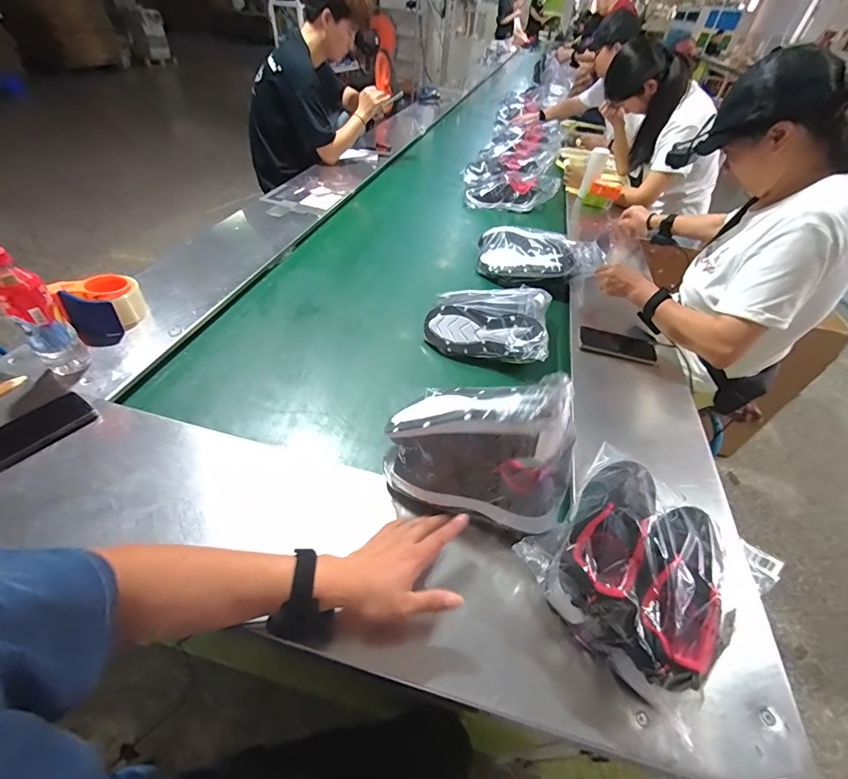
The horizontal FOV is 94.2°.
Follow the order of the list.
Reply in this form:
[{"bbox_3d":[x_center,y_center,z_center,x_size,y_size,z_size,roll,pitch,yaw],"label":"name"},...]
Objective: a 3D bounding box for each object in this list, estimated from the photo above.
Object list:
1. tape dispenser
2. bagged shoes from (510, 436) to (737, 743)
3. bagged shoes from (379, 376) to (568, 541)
[{"bbox_3d":[-0.637,-0.167,0.789,0.114,0.082,0.141,30,51,21],"label":"tape dispenser"},{"bbox_3d":[0.277,0.204,0.503,0.258,0.082,0.221,-31,56,-30],"label":"bagged shoes"},{"bbox_3d":[0.079,0.076,0.543,0.251,0.213,0.141,15,47,7],"label":"bagged shoes"}]

